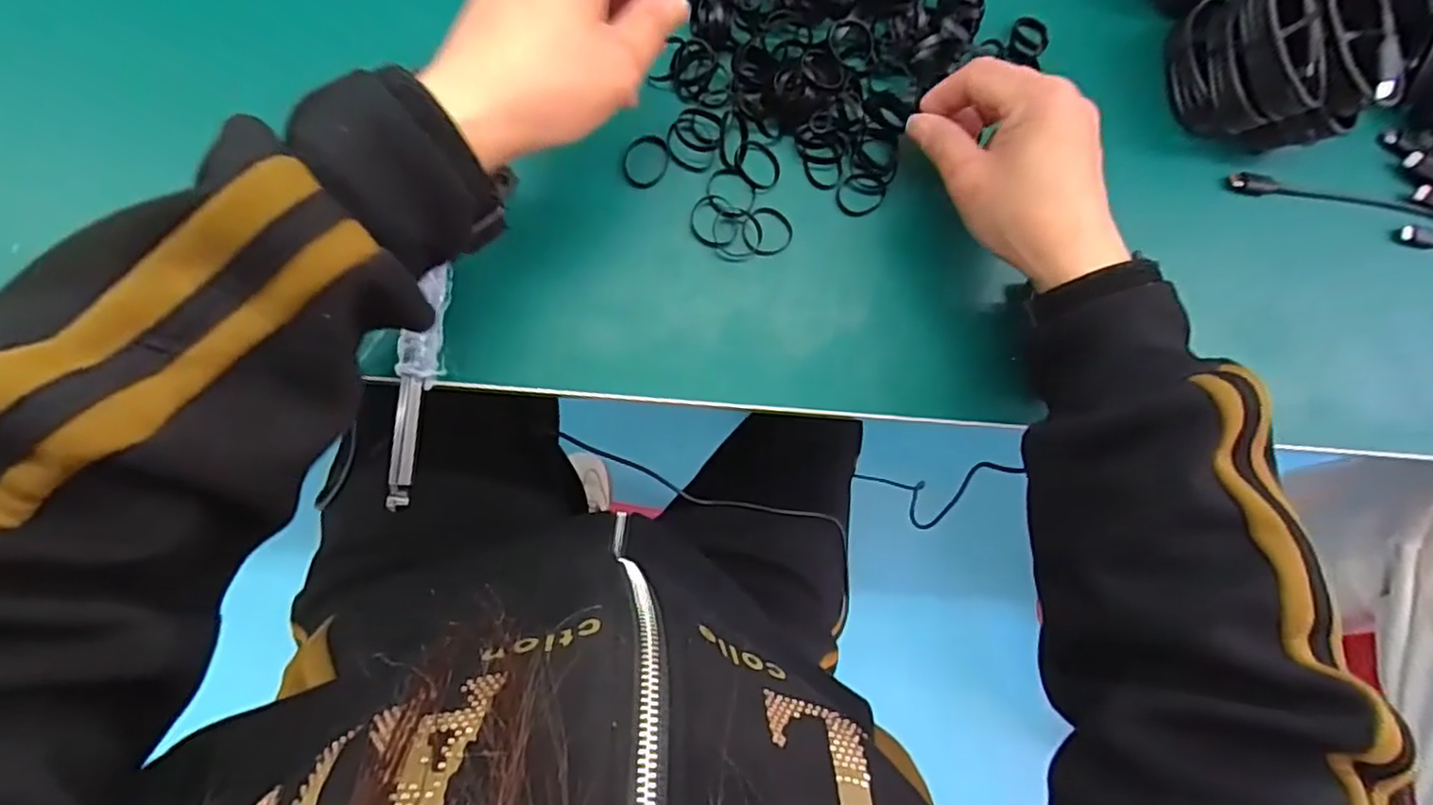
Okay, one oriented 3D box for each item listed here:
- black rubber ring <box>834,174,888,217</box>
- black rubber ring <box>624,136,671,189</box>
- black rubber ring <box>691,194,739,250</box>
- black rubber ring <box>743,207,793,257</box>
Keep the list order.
[{"bbox_3d":[0.081,-0.117,0.373,0.026,0.005,0.023,-41,91,-9],"label":"black rubber ring"},{"bbox_3d":[-0.038,-0.130,0.361,0.024,0.004,0.029,11,96,-10],"label":"black rubber ring"},{"bbox_3d":[-0.001,-0.098,0.363,0.025,0.007,0.027,1,85,-8],"label":"black rubber ring"},{"bbox_3d":[0.029,-0.094,0.364,0.027,0.004,0.027,1,85,-8],"label":"black rubber ring"}]

